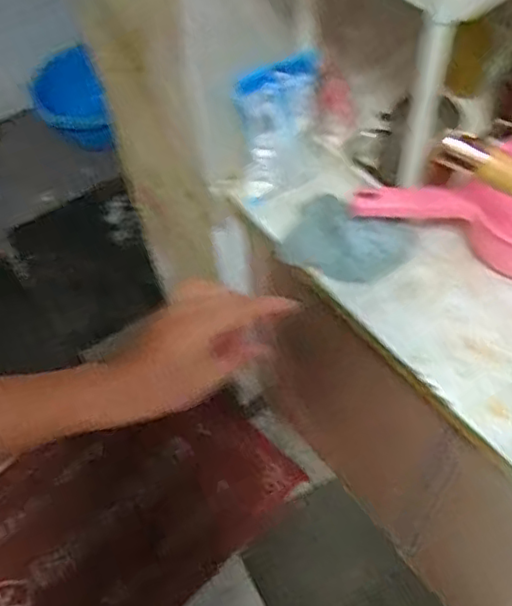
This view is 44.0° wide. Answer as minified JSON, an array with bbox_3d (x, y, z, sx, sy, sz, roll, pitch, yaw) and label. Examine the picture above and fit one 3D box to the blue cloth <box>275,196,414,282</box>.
[{"bbox_3d":[0.097,-0.067,0.698,0.149,0.094,0.042,12,57,12],"label":"blue cloth"}]

